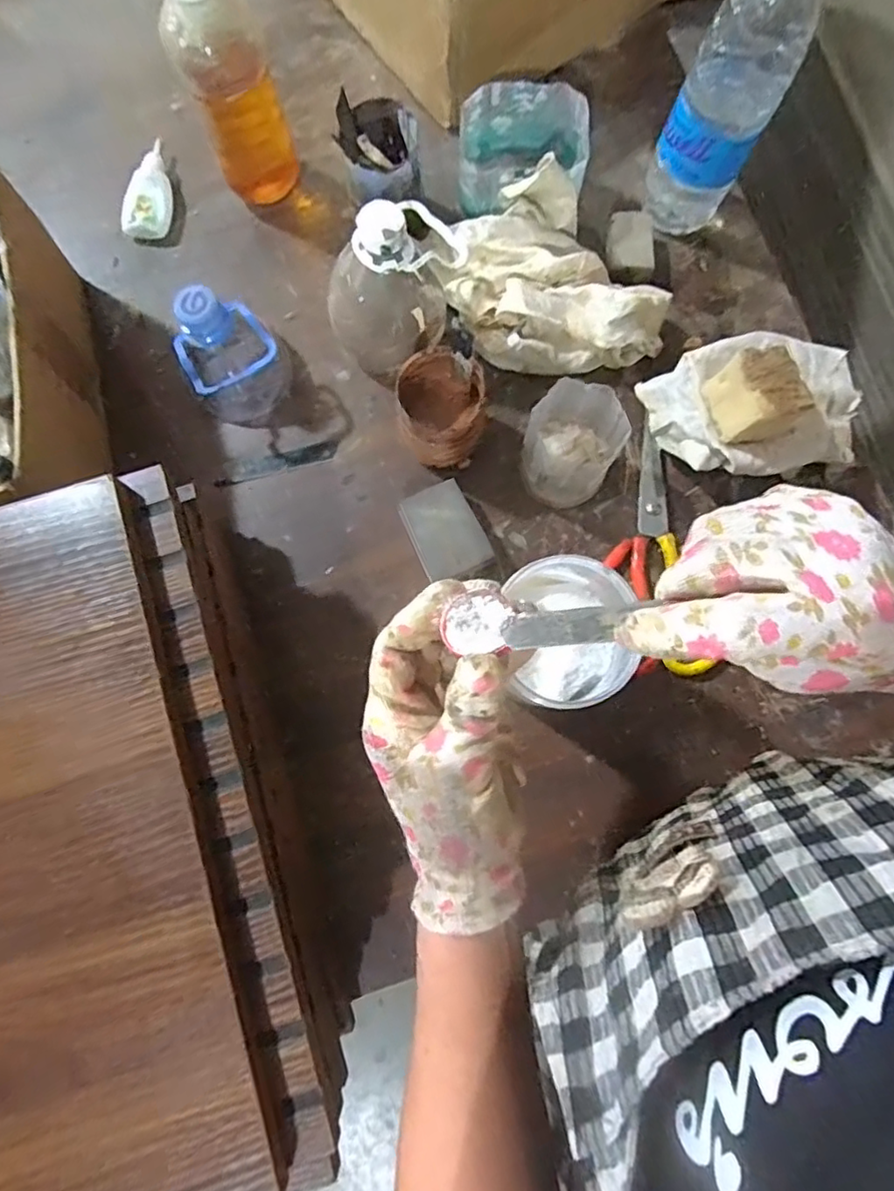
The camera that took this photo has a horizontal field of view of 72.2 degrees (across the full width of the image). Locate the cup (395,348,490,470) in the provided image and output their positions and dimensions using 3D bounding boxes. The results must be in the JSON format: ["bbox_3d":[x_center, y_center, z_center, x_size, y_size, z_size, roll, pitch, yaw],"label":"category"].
[{"bbox_3d":[-0.003,-0.135,0.470,0.062,0.074,0.071,-4,80,0],"label":"cup"}]

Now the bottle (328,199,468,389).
[{"bbox_3d":[-0.034,-0.230,0.464,0.081,0.119,0.107,44,83,7],"label":"bottle"}]

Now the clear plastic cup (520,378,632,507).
[{"bbox_3d":[0.090,-0.110,0.463,0.070,0.092,0.070,0,80,0],"label":"clear plastic cup"}]

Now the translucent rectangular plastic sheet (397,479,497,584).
[{"bbox_3d":[-0.002,-0.049,0.476,0.052,0.024,0.069,-23,81,-4],"label":"translucent rectangular plastic sheet"}]

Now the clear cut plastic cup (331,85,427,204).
[{"bbox_3d":[-0.052,-0.344,0.486,0.062,0.087,0.071,-19,80,-3],"label":"clear cut plastic cup"}]

